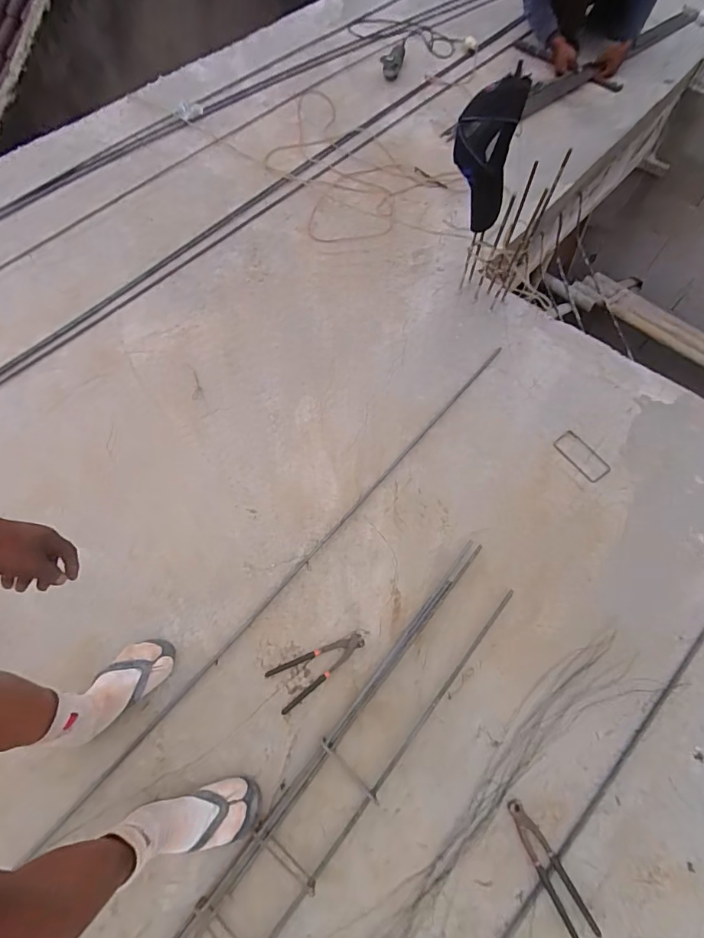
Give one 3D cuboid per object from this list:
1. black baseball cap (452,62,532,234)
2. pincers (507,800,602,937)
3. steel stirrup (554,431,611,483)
[{"bbox_3d":[0.309,-0.748,1.057,0.144,0.336,0.146,15,66,7],"label":"black baseball cap"},{"bbox_3d":[0.374,0.756,0.845,0.051,0.018,0.228,-26,67,-11],"label":"pincers"},{"bbox_3d":[0.619,-0.033,1.206,0.077,0.012,0.152,-37,70,-15],"label":"steel stirrup"}]

